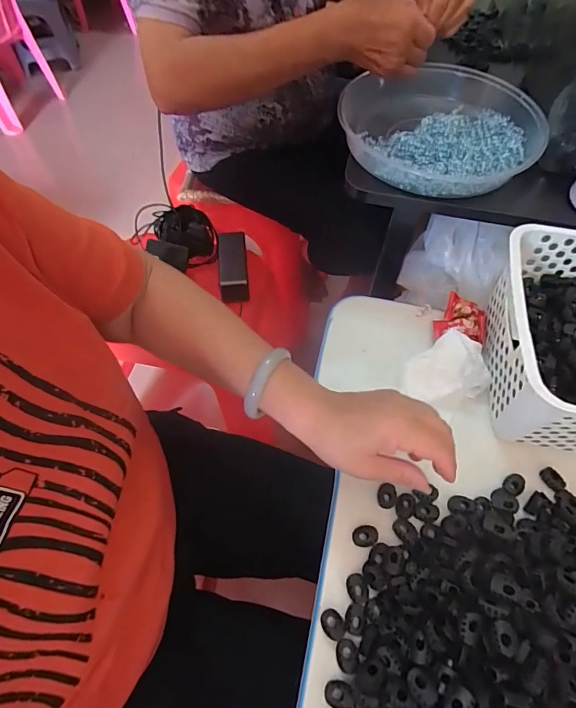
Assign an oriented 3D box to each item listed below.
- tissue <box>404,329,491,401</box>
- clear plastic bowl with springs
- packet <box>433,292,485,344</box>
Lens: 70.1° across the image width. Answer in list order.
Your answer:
[{"bbox_3d":[0.166,0.011,0.436,0.083,0.030,0.064,-6,58,1],"label":"tissue"},{"bbox_3d":[0.183,-0.282,0.498,0.228,0.047,0.248,-2,59,3],"label":"clear plastic bowl with springs"},{"bbox_3d":[0.200,-0.042,0.475,0.056,0.022,0.057,9,60,10],"label":"packet"}]

